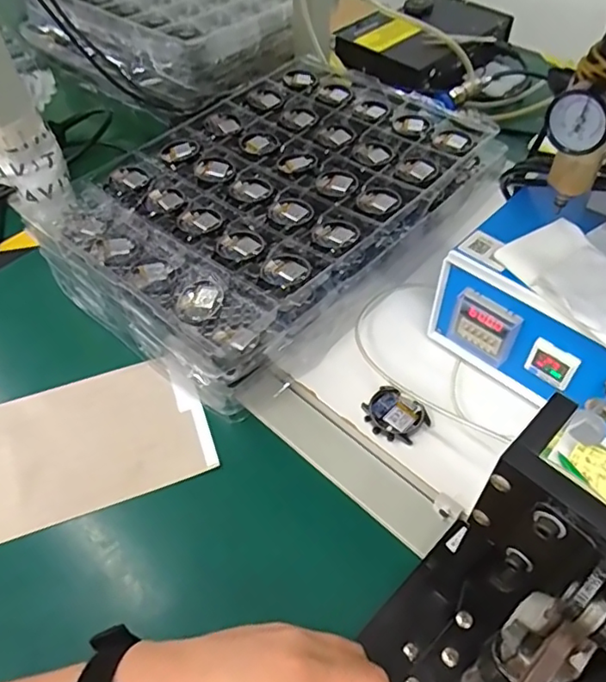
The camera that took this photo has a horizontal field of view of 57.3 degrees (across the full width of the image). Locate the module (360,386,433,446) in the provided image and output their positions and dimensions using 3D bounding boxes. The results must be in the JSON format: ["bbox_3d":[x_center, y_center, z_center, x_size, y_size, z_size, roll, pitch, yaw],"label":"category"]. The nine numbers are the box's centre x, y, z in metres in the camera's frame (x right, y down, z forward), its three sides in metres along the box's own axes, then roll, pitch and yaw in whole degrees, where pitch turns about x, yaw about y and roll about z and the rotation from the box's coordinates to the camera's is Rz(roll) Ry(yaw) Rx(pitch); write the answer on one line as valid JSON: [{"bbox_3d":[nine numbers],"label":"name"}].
[{"bbox_3d":[0.076,0.063,0.462,0.048,0.011,0.043,35,62,27],"label":"module"}]

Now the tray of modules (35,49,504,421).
[{"bbox_3d":[-0.028,-0.157,0.608,0.314,0.065,0.449,35,62,27],"label":"tray of modules"}]

